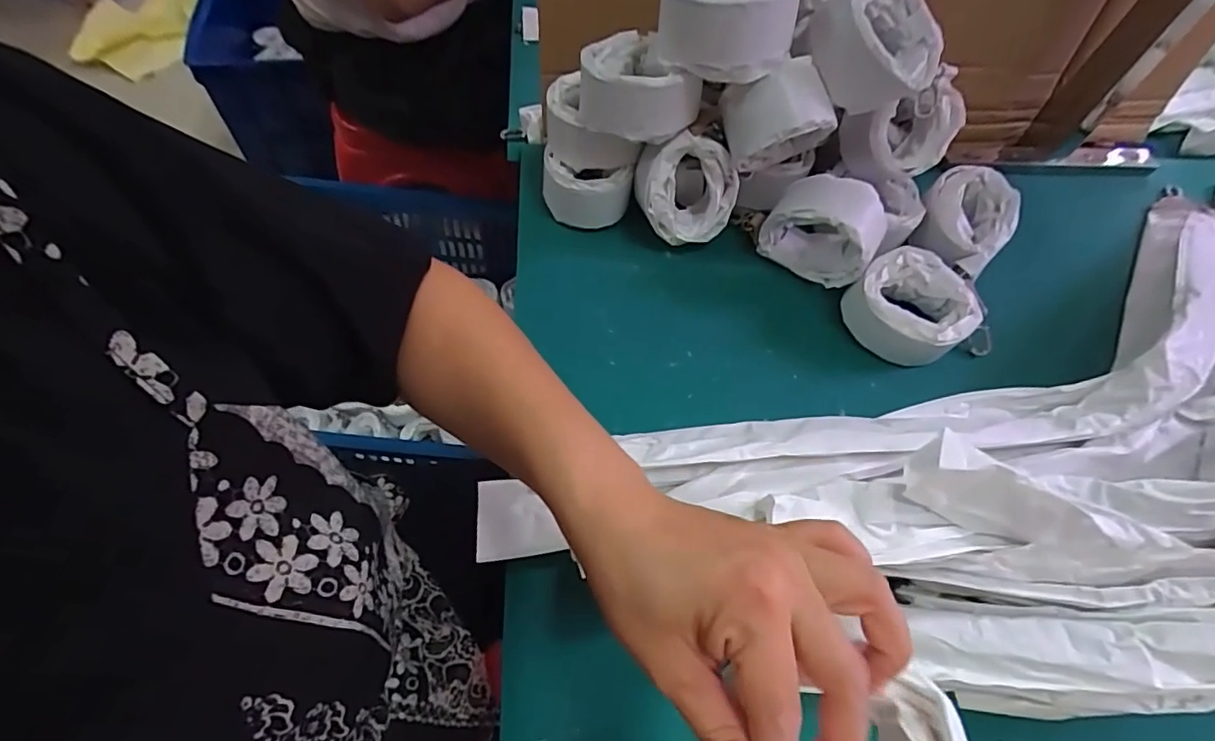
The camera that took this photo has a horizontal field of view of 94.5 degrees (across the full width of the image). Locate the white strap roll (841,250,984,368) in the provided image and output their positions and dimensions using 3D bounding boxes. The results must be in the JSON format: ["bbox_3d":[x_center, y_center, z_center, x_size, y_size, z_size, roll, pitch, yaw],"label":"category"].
[{"bbox_3d":[0.268,-0.055,0.496,0.086,0.056,0.095,-39,70,-24],"label":"white strap roll"}]

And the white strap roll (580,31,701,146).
[{"bbox_3d":[0.027,-0.233,0.459,0.098,0.051,0.087,11,59,1],"label":"white strap roll"}]

